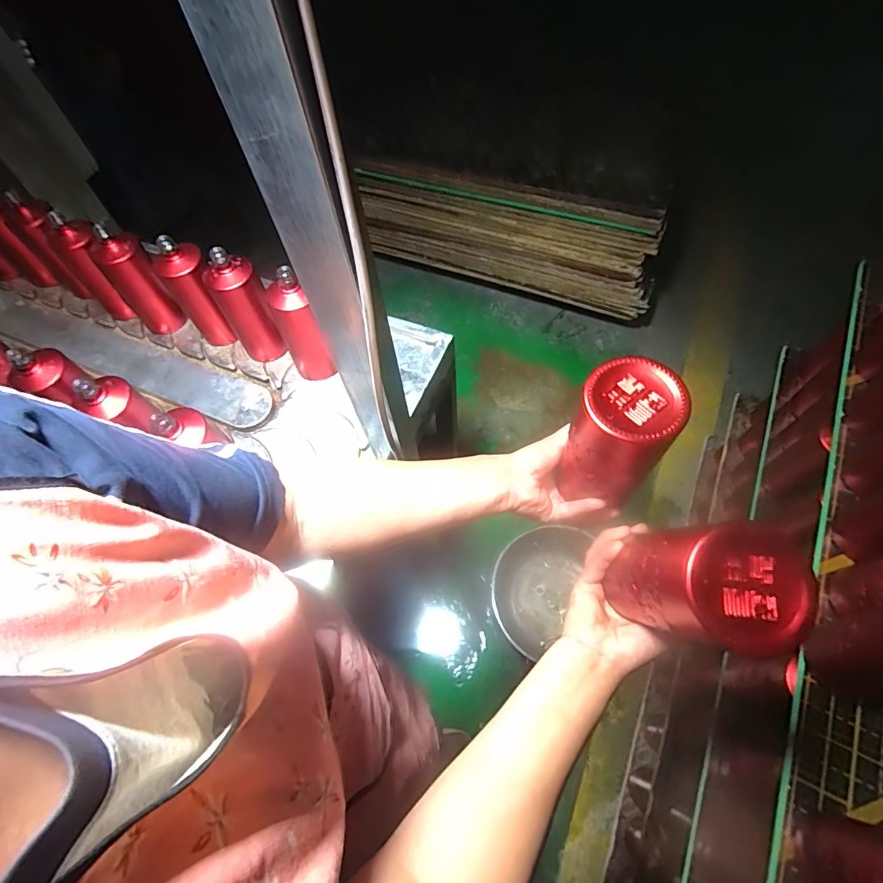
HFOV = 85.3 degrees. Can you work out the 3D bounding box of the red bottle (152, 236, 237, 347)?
[{"bbox_3d":[-0.428,-0.260,0.840,0.074,0.213,0.086,-34,67,-15],"label":"red bottle"}]

